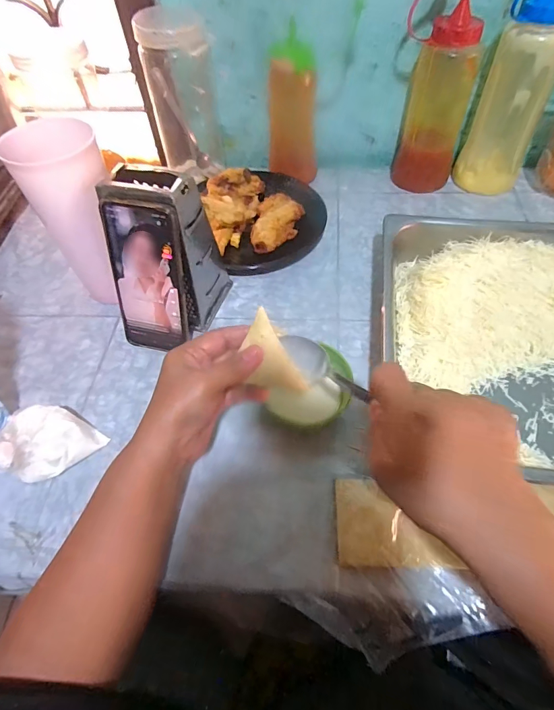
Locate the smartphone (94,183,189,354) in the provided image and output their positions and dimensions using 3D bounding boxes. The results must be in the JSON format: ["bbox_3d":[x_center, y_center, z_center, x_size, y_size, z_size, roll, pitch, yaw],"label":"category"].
[{"bbox_3d":[-0.135,-0.082,0.414,0.077,0.170,0.017,14,36,13],"label":"smartphone"}]

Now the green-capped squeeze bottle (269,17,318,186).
[{"bbox_3d":[0.025,-0.359,0.587,0.067,0.174,0.062,7,56,8],"label":"green-capped squeeze bottle"}]

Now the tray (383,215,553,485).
[{"bbox_3d":[0.239,-0.018,0.413,0.254,0.061,0.323,4,55,6],"label":"tray"}]

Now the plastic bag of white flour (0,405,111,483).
[{"bbox_3d":[-0.226,0.079,0.364,0.078,0.079,0.085,20,58,16],"label":"plastic bag of white flour"}]

